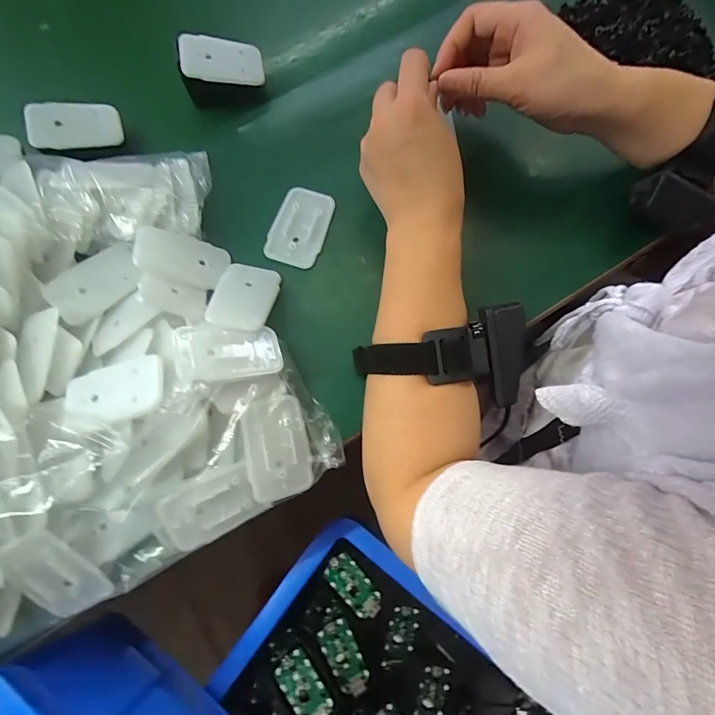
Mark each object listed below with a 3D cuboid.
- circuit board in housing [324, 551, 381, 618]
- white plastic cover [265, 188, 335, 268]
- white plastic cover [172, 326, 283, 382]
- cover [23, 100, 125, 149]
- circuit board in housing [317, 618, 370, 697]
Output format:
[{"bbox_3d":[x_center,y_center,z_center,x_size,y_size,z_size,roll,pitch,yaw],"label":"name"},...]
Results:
[{"bbox_3d":[-0.004,0.237,0.414,0.033,0.004,0.065,-37,66,-24],"label":"circuit board in housing"},{"bbox_3d":[-0.048,-0.110,0.335,0.044,0.008,0.067,16,76,6],"label":"white plastic cover"},{"bbox_3d":[-0.088,-0.004,0.275,0.069,0.006,0.043,-4,57,-22],"label":"white plastic cover"},{"bbox_3d":[-0.240,-0.198,0.338,0.070,0.007,0.040,-14,91,-21],"label":"cover"},{"bbox_3d":[-0.013,0.296,0.394,0.032,0.009,0.064,-31,77,-6],"label":"circuit board in housing"}]

